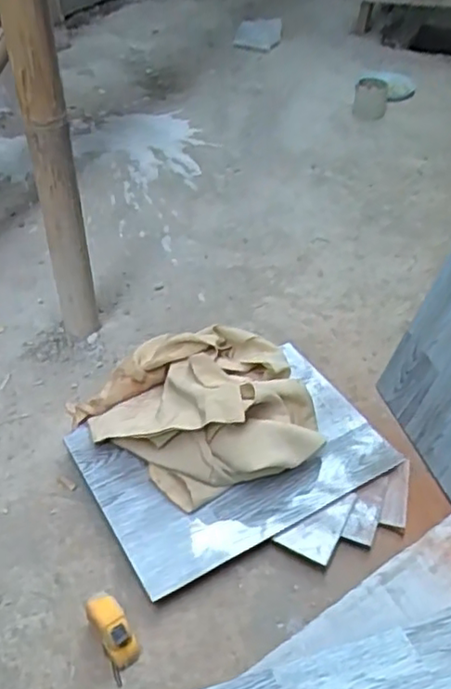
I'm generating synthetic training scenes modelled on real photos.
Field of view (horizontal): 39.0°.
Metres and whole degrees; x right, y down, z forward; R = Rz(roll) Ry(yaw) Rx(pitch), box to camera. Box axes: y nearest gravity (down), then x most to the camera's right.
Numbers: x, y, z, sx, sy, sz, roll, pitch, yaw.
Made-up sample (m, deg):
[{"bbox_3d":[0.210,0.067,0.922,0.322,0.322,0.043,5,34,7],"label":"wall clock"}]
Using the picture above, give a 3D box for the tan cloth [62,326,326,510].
[{"bbox_3d":[-0.038,0.076,0.878,0.330,0.124,0.223,29,49,27],"label":"tan cloth"}]

